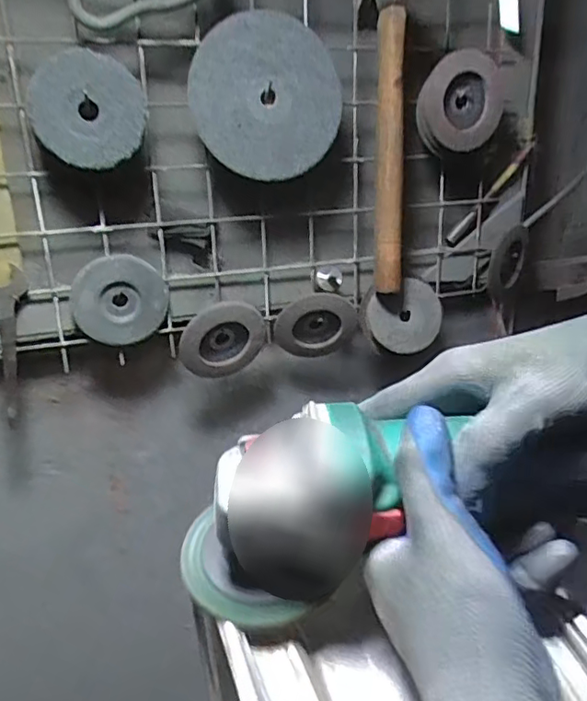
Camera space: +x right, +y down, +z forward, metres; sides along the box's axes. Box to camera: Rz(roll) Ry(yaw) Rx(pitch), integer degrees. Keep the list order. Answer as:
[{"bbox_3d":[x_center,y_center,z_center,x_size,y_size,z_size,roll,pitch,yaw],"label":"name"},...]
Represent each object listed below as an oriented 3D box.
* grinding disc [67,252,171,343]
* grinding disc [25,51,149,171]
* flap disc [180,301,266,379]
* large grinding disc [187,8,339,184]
[{"bbox_3d":[-0.176,-0.052,0.598,0.092,0.089,0.008,-6,19,-16],"label":"grinding disc"},{"bbox_3d":[-0.182,-0.214,0.519,0.095,0.091,0.021,-3,18,-9],"label":"grinding disc"},{"bbox_3d":[-0.073,-0.012,0.631,0.094,0.092,0.012,0,35,-32],"label":"flap disc"},{"bbox_3d":[-0.024,-0.249,0.574,0.148,0.142,0.032,-6,19,-18],"label":"large grinding disc"}]

